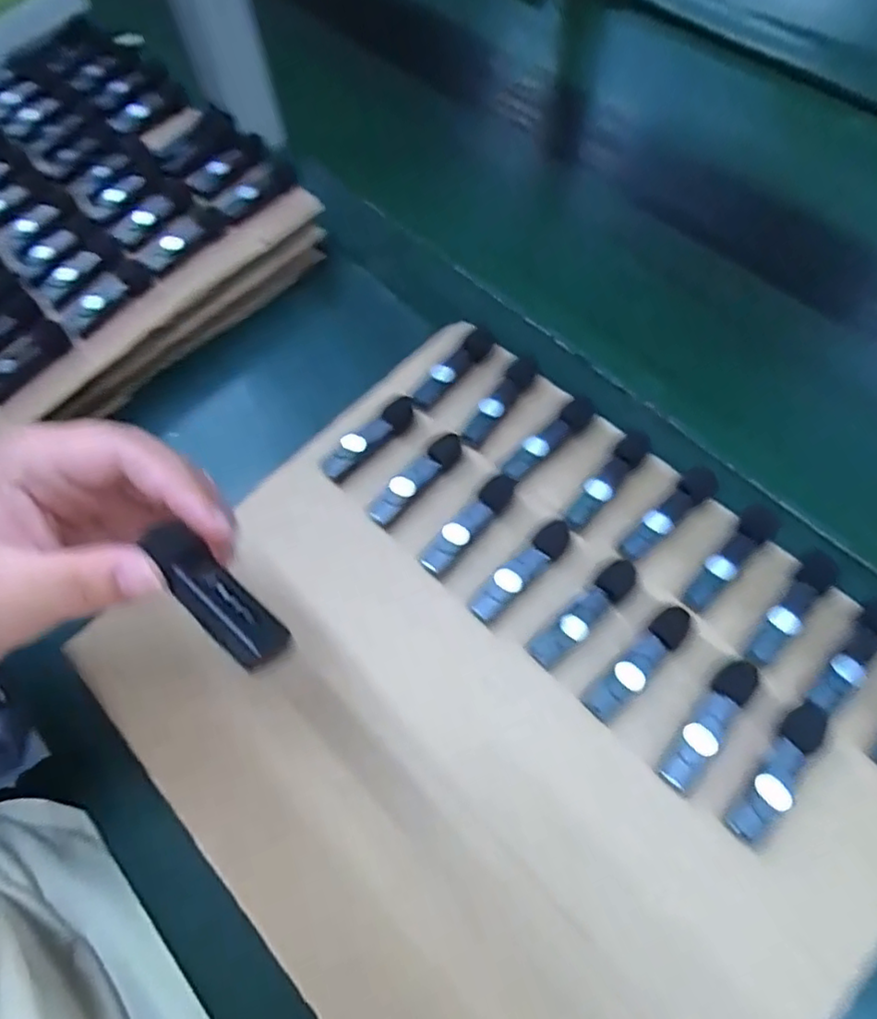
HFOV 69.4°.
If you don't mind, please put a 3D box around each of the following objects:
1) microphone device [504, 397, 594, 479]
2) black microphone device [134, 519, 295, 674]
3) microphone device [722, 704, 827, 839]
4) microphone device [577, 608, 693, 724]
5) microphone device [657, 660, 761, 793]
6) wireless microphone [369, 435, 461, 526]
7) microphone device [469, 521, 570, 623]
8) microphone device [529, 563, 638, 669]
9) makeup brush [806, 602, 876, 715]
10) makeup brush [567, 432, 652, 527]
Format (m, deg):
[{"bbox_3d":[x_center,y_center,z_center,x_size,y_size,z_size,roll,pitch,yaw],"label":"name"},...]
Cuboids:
[{"bbox_3d":[0.064,-0.041,0.349,0.066,0.010,0.013,-39,67,-17],"label":"microphone device"},{"bbox_3d":[-0.069,0.026,0.195,0.057,0.005,0.016,40,75,19],"label":"black microphone device"},{"bbox_3d":[0.147,0.112,0.271,0.016,0.012,0.066,38,70,20],"label":"microphone device"},{"bbox_3d":[0.095,0.071,0.296,0.064,0.009,0.015,-41,68,-17],"label":"microphone device"},{"bbox_3d":[0.121,0.094,0.280,0.016,0.013,0.064,39,70,20],"label":"microphone device"},{"bbox_3d":[-0.012,-0.018,0.346,0.014,0.012,0.065,40,71,21],"label":"wireless microphone"},{"bbox_3d":[0.043,0.030,0.319,0.014,0.008,0.066,40,71,21],"label":"microphone device"},{"bbox_3d":[0.071,0.050,0.306,0.066,0.011,0.015,-39,67,-16],"label":"microphone device"},{"bbox_3d":[0.193,0.066,0.290,0.063,0.008,0.016,-39,67,-16],"label":"makeup brush"},{"bbox_3d":[0.092,-0.018,0.337,0.014,0.007,0.065,39,70,20],"label":"makeup brush"}]

